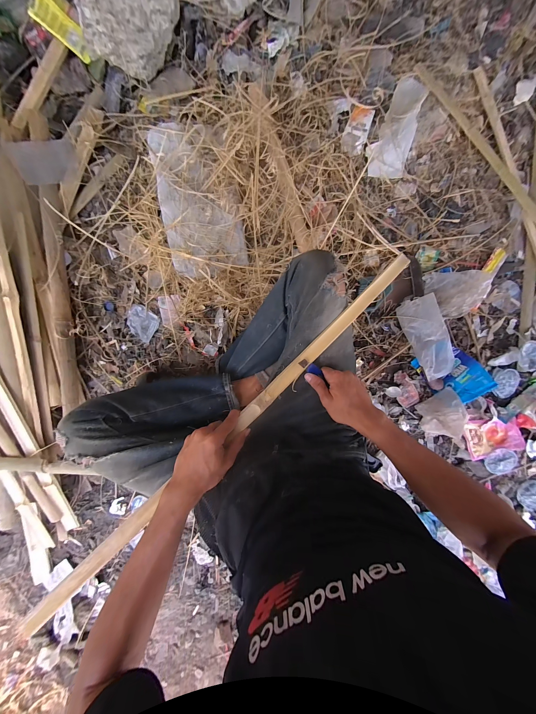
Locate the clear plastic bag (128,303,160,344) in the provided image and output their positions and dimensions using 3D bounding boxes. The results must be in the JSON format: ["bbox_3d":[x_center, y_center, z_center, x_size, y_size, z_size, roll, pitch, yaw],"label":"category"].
[{"bbox_3d":[-0.374,-0.100,0.689,0.083,0.029,0.087,37,96,2],"label":"clear plastic bag"}]

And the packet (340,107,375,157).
[{"bbox_3d":[0.253,-0.642,0.663,0.067,0.012,0.129,17,93,-2],"label":"packet"}]

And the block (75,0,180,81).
[{"bbox_3d":[-0.339,-0.835,0.593,0.225,0.108,0.157,-2,93,-3],"label":"block"}]

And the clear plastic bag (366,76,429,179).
[{"bbox_3d":[0.364,-0.653,0.665,0.114,0.028,0.264,14,95,4],"label":"clear plastic bag"}]

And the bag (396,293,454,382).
[{"bbox_3d":[0.487,-0.058,0.711,0.109,0.042,0.245,-20,92,6],"label":"bag"}]

